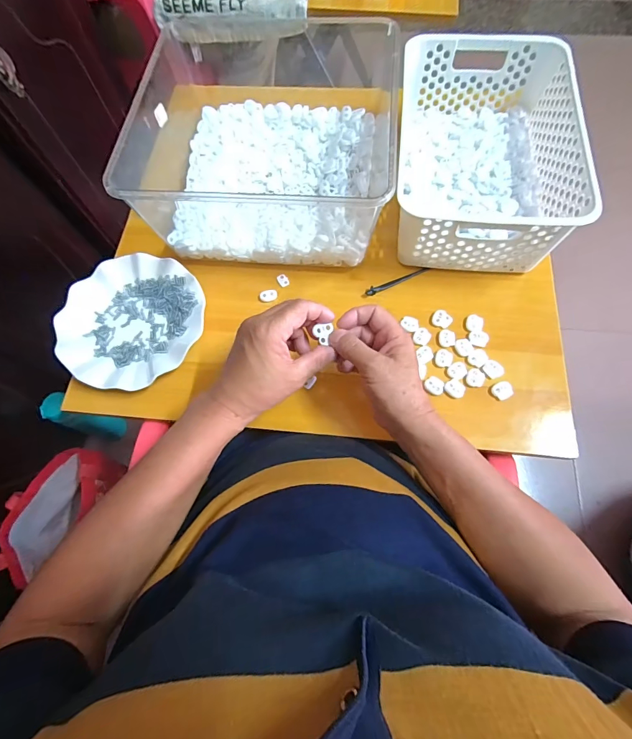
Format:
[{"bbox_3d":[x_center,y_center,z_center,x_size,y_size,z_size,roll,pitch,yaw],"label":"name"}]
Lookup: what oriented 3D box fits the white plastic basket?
[{"bbox_3d":[0.210,-0.276,0.489,0.195,0.113,0.301,6,69,4],"label":"white plastic basket"}]

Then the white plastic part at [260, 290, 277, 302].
[{"bbox_3d":[-0.062,-0.099,0.492,0.023,0.009,0.017,-18,69,-5],"label":"white plastic part"}]

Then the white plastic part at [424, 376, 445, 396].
[{"bbox_3d":[0.139,0.019,0.435,0.022,0.004,0.020,-1,69,2],"label":"white plastic part"}]

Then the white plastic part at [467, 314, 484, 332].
[{"bbox_3d":[0.195,-0.056,0.460,0.019,0.009,0.023,10,70,6],"label":"white plastic part"}]

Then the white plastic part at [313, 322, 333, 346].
[{"bbox_3d":[0.008,-0.036,0.387,0.021,0.004,0.020,-8,98,-8],"label":"white plastic part"}]

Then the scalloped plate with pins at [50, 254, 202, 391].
[{"bbox_3d":[-0.233,-0.061,0.477,0.174,0.022,0.176,-1,69,2],"label":"scalloped plate with pins"}]

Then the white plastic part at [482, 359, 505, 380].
[{"bbox_3d":[0.207,0.000,0.438,0.018,0.009,0.022,-35,72,-11],"label":"white plastic part"}]

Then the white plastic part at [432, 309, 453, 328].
[{"bbox_3d":[0.157,-0.063,0.464,0.024,0.004,0.021,39,75,15],"label":"white plastic part"}]

